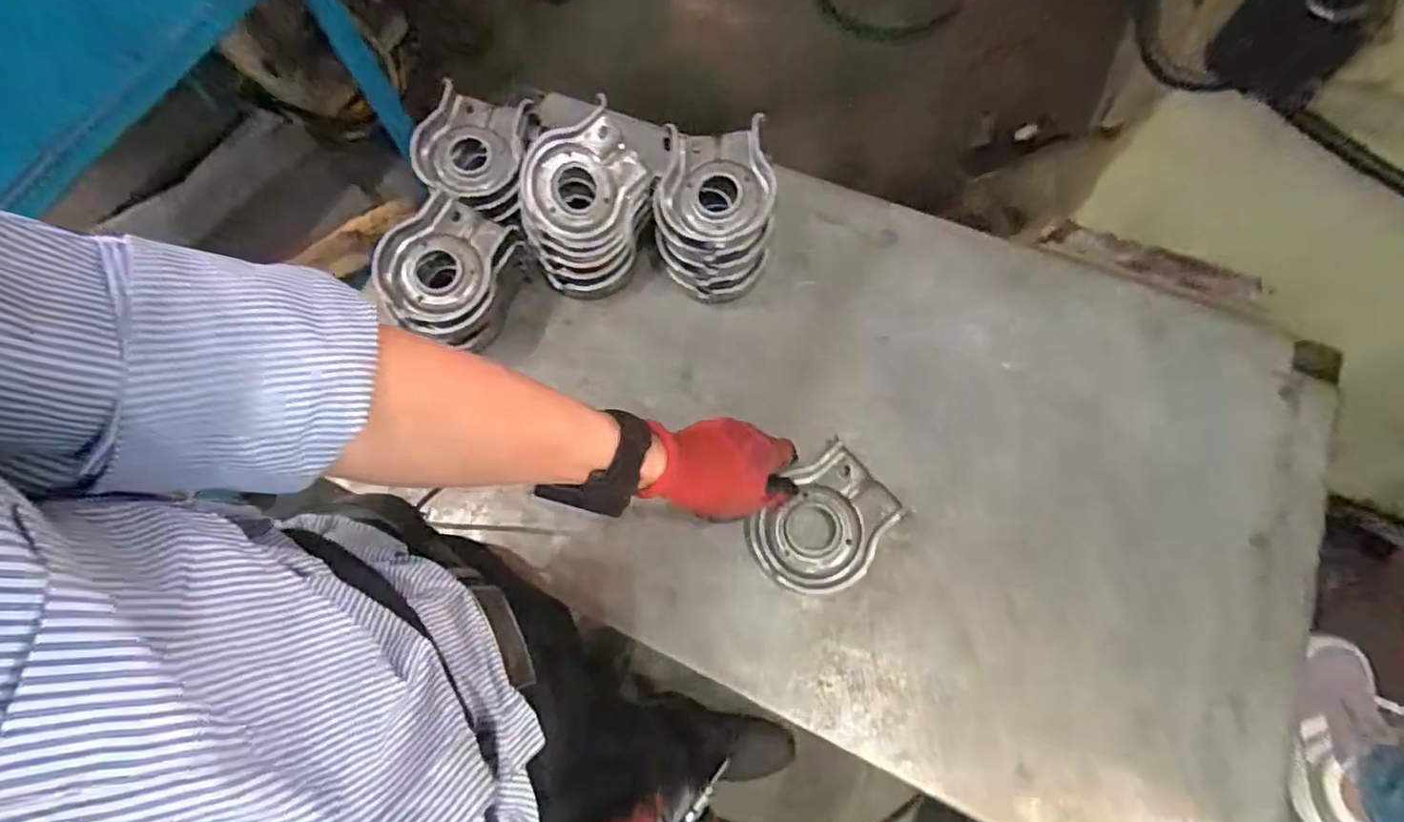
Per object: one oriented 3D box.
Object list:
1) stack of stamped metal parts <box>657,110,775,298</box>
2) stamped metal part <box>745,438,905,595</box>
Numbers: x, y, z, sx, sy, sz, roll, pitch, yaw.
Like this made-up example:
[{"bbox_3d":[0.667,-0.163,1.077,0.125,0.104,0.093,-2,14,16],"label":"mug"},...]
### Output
[{"bbox_3d":[0.014,-0.196,0.617,0.106,0.091,0.148,3,69,4],"label":"stack of stamped metal parts"},{"bbox_3d":[0.103,0.095,0.527,0.089,0.023,0.124,38,75,16],"label":"stamped metal part"}]

